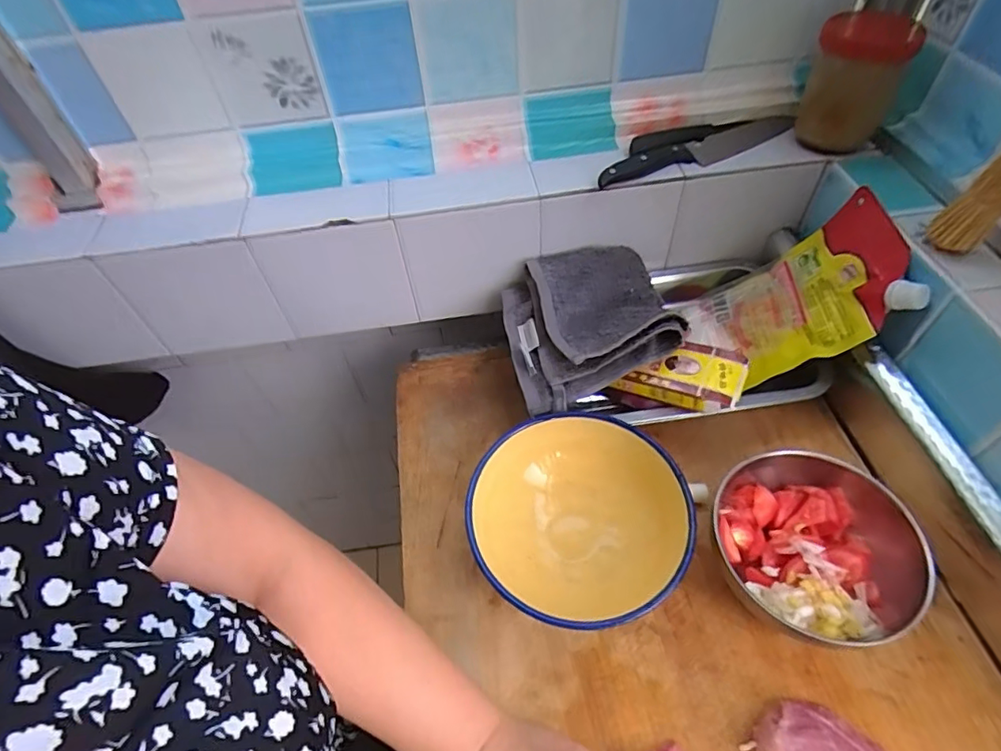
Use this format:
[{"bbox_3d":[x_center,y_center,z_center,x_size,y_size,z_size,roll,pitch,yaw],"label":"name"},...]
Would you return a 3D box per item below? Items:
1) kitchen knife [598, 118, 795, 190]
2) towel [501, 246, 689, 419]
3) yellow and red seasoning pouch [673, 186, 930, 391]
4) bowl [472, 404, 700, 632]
[{"bbox_3d":[0.203,-0.232,0.549,0.233,0.019,0.036,-23,53,-13],"label":"kitchen knife"},{"bbox_3d":[0.088,-0.058,0.542,0.163,0.051,0.172,-12,52,-5],"label":"towel"},{"bbox_3d":[0.286,-0.072,0.525,0.191,0.036,0.128,-34,47,32],"label":"yellow and red seasoning pouch"},{"bbox_3d":[0.065,0.118,0.445,0.173,0.060,0.168,-3,52,4],"label":"bowl"}]

